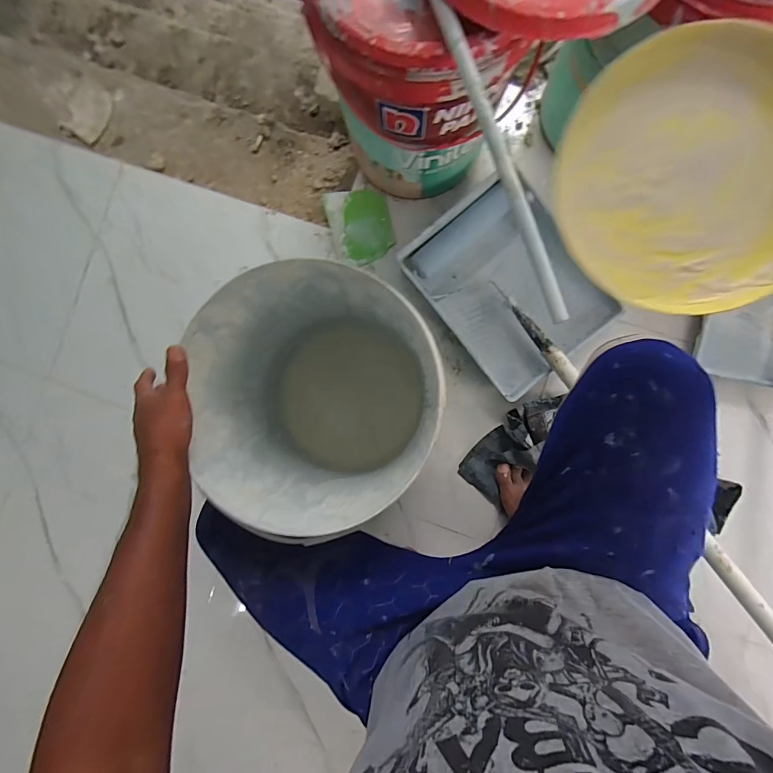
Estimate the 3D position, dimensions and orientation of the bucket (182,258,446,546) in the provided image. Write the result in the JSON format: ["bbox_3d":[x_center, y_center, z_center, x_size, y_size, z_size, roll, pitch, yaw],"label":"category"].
[{"bbox_3d":[-0.088,0.012,0.580,0.300,0.284,0.301,0,89,4],"label":"bucket"}]

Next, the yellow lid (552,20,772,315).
[{"bbox_3d":[0.206,-0.139,0.262,0.168,0.024,0.168,1,104,5],"label":"yellow lid"}]

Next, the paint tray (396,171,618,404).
[{"bbox_3d":[0.233,-0.192,0.751,0.283,0.066,0.352,-39,87,2],"label":"paint tray"}]

